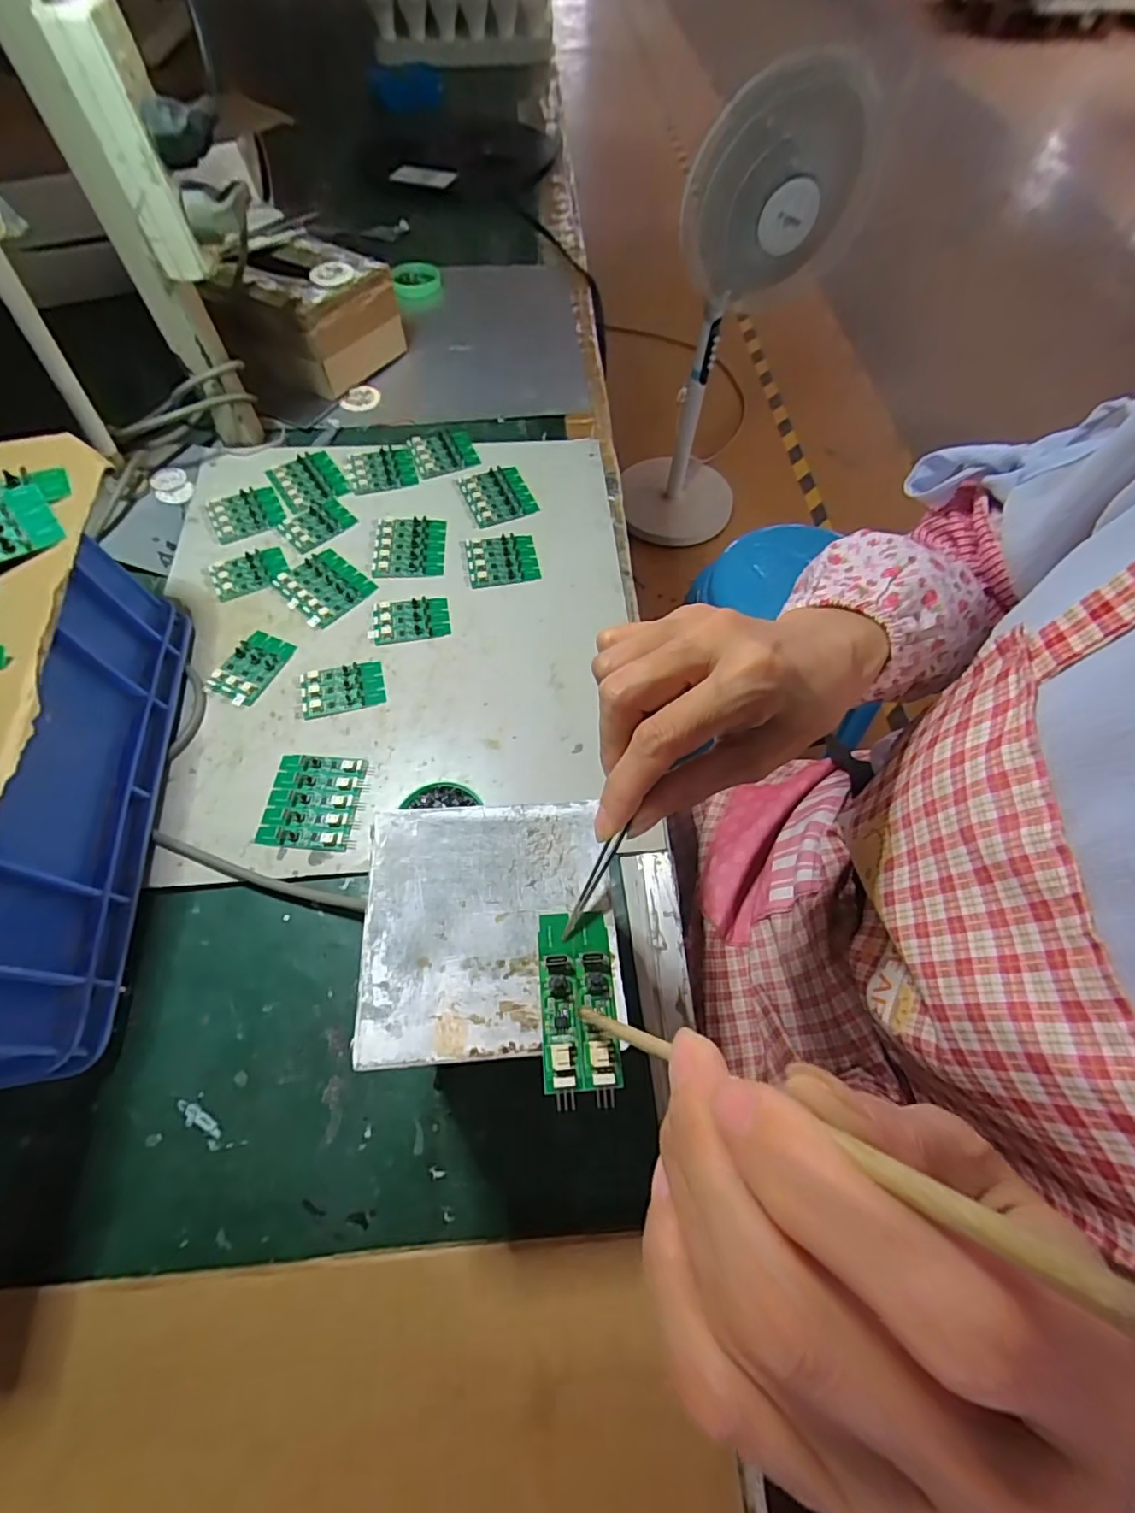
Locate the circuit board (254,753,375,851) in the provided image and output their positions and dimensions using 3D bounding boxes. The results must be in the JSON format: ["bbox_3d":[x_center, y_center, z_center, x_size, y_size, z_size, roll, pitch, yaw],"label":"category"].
[{"bbox_3d":[-0.181,0.031,0.409,0.066,0.005,0.069,5,63,2],"label":"circuit board"}]

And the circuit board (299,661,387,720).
[{"bbox_3d":[-0.177,-0.055,0.453,0.061,0.006,0.043,-13,64,-7],"label":"circuit board"}]

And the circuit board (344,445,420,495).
[{"bbox_3d":[-0.184,-0.285,0.566,0.065,0.005,0.057,-14,64,-7],"label":"circuit board"}]

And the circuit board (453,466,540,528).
[{"bbox_3d":[-0.070,-0.254,0.555,0.067,0.005,0.070,-21,65,-11],"label":"circuit board"}]

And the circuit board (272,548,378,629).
[{"bbox_3d":[-0.212,-0.149,0.497,0.071,0.004,0.063,40,69,17],"label":"circuit board"}]

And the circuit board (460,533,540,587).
[{"bbox_3d":[-0.061,-0.180,0.517,0.066,0.008,0.054,-11,64,-6],"label":"circuit board"}]

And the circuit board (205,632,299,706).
[{"bbox_3d":[-0.253,-0.073,0.459,0.043,0.006,0.065,24,65,11],"label":"circuit board"}]

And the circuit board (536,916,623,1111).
[{"bbox_3d":[0.004,0.093,0.216,0.028,0.008,0.067,-3,62,-2],"label":"circuit board"}]

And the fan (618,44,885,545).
[{"bbox_3d":[0.348,-0.899,1.278,0.352,0.847,0.351,15,63,8],"label":"fan"}]

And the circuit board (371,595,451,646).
[{"bbox_3d":[-0.134,-0.117,0.486,0.065,0.007,0.042,-11,64,-6],"label":"circuit board"}]

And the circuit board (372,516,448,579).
[{"bbox_3d":[-0.143,-0.191,0.522,0.062,0.008,0.068,-3,63,-2],"label":"circuit board"}]

